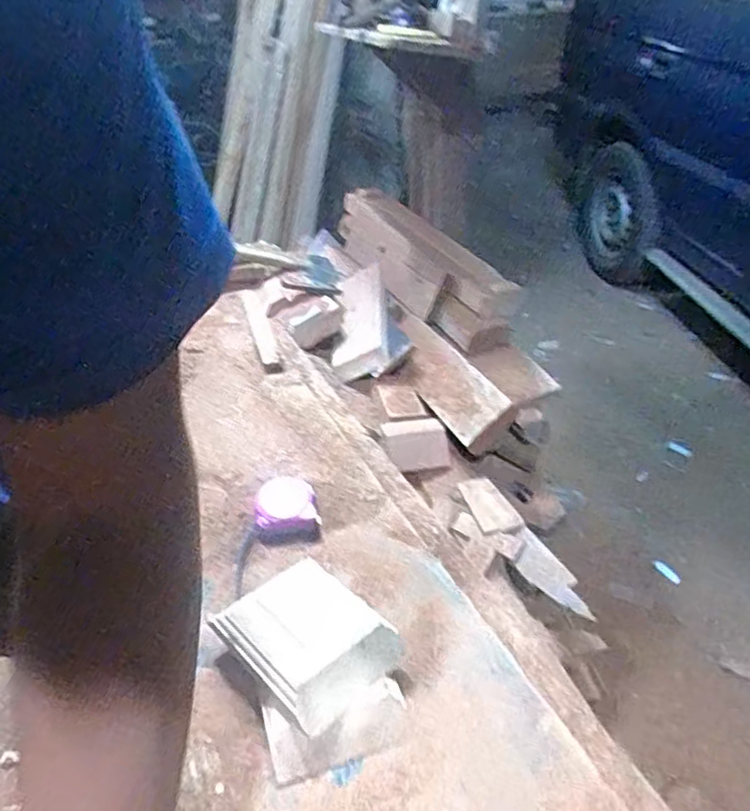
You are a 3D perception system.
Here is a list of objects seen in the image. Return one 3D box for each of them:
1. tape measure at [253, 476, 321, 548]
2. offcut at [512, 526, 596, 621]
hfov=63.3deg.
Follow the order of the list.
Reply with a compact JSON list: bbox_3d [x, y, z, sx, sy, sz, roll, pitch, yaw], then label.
[{"bbox_3d":[-0.101,0.120,0.690,0.068,0.039,0.078,-9,36,-9],"label":"tape measure"},{"bbox_3d":[0.257,0.253,0.901,0.056,0.018,0.160,-33,55,-10],"label":"offcut"}]

